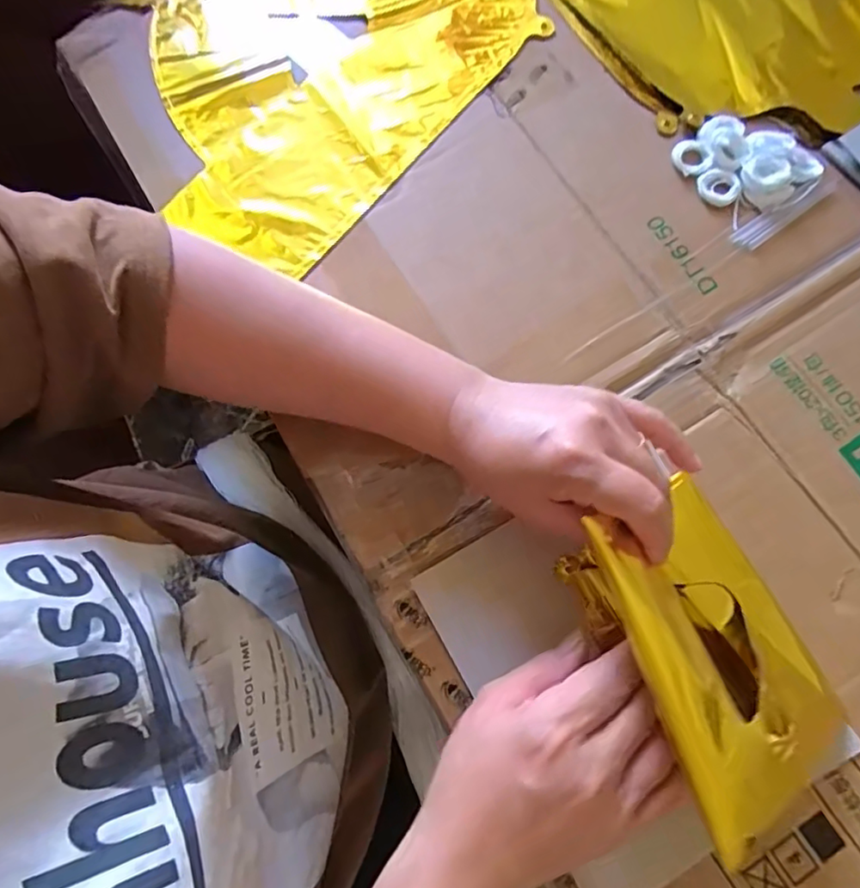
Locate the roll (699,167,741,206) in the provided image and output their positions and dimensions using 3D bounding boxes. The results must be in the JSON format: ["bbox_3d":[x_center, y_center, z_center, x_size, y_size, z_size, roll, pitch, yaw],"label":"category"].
[{"bbox_3d":[0.195,-0.173,0.381,0.024,0.007,0.025,0,74,0],"label":"roll"}]

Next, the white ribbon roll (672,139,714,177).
[{"bbox_3d":[0.180,-0.196,0.388,0.026,0.006,0.028,0,74,0],"label":"white ribbon roll"}]

